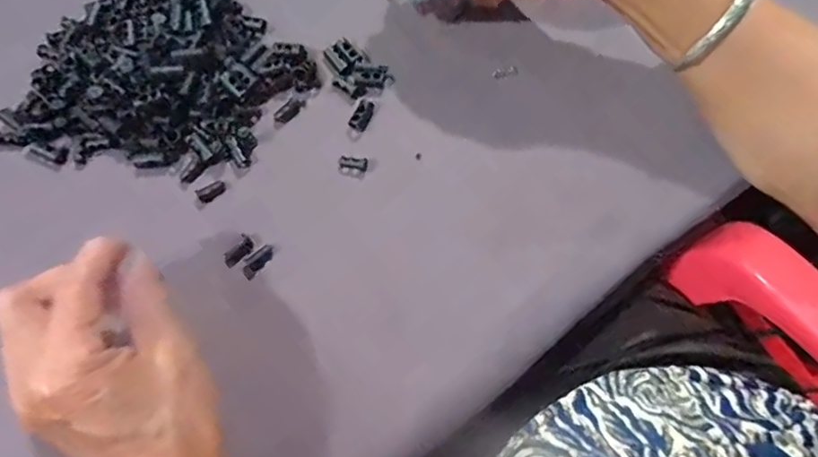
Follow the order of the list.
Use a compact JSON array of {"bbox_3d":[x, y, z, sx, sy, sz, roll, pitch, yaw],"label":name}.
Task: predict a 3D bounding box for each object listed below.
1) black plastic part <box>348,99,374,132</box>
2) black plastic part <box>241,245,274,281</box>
[{"bbox_3d":[-0.028,-0.070,0.333,0.010,0.008,0.020,26,78,8],"label":"black plastic part"},{"bbox_3d":[-0.086,0.019,0.316,0.022,0.004,0.011,-38,78,-7],"label":"black plastic part"}]

